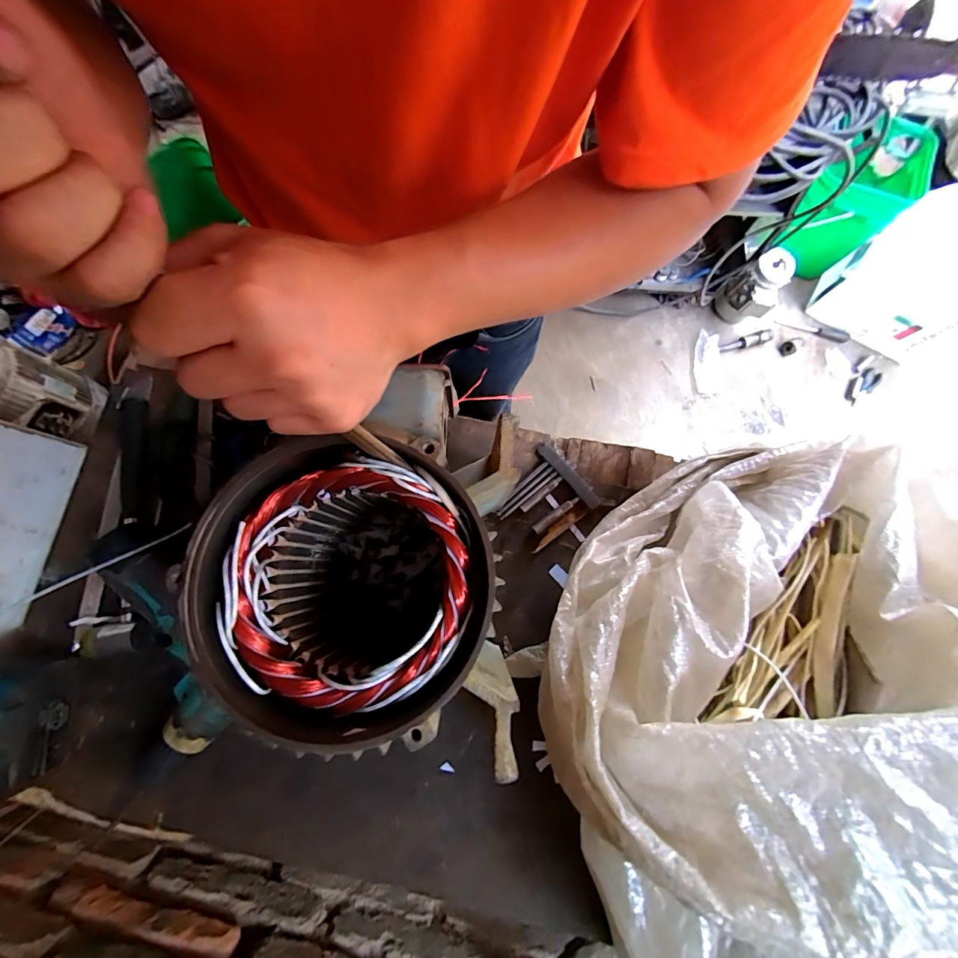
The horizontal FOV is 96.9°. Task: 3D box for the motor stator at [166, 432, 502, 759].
[{"bbox_3d":[-0.084,0.081,0.343,0.178,0.194,0.182,0,79,0],"label":"motor stator"}]

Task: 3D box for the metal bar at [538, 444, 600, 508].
[{"bbox_3d":[0.096,-0.003,0.459,0.013,0.010,0.087,-39,81,-7],"label":"metal bar"}]

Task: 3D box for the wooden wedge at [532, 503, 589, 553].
[{"bbox_3d":[0.086,0.052,0.453,0.071,0.009,0.014,-38,81,-7],"label":"wooden wedge"}]

